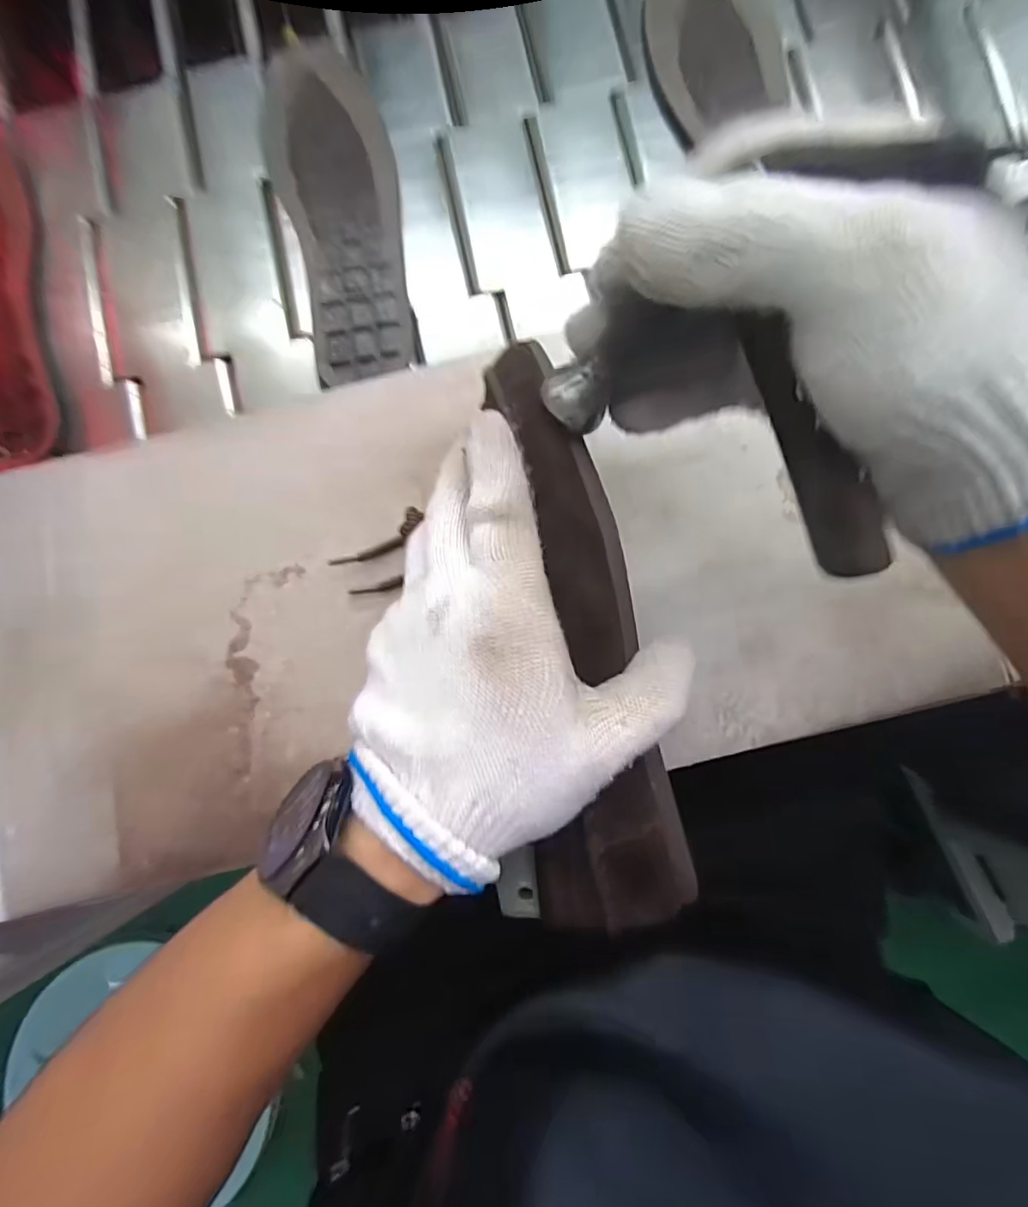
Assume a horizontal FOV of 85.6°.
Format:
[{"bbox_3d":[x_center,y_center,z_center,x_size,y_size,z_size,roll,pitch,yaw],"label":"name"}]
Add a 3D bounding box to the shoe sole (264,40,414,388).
[{"bbox_3d":[-0.118,-0.275,0.385,0.079,0.013,0.255,-14,84,0],"label":"shoe sole"}]

